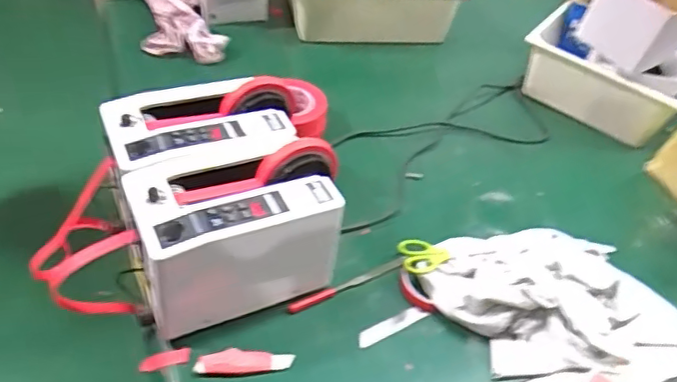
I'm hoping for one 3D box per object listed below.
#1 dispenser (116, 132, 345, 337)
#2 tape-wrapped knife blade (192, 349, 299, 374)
[{"bbox_3d":[-0.115,0.047,0.656,0.238,0.152,0.140,-16,49,-23],"label":"dispenser"},{"bbox_3d":[-0.101,0.185,0.610,0.103,0.009,0.026,1,44,-7],"label":"tape-wrapped knife blade"}]

